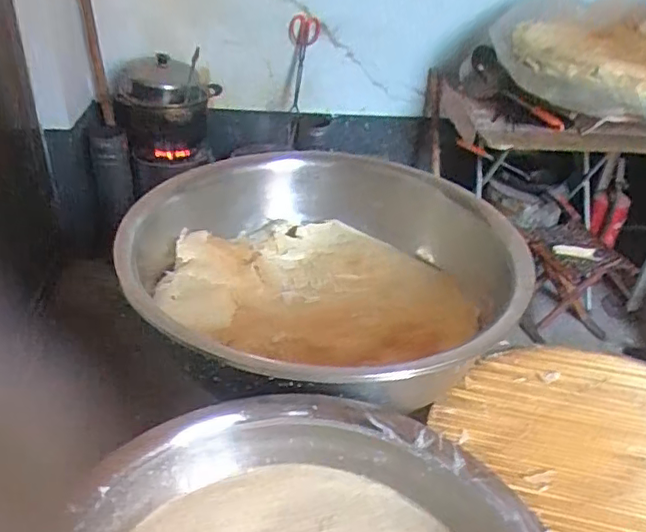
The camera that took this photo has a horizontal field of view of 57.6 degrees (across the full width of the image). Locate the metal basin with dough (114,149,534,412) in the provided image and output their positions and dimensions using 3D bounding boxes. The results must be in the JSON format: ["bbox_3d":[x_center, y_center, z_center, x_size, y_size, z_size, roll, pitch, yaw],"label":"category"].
[{"bbox_3d":[0.015,0.021,1.037,0.634,0.217,0.619,3,33,-2],"label":"metal basin with dough"}]

